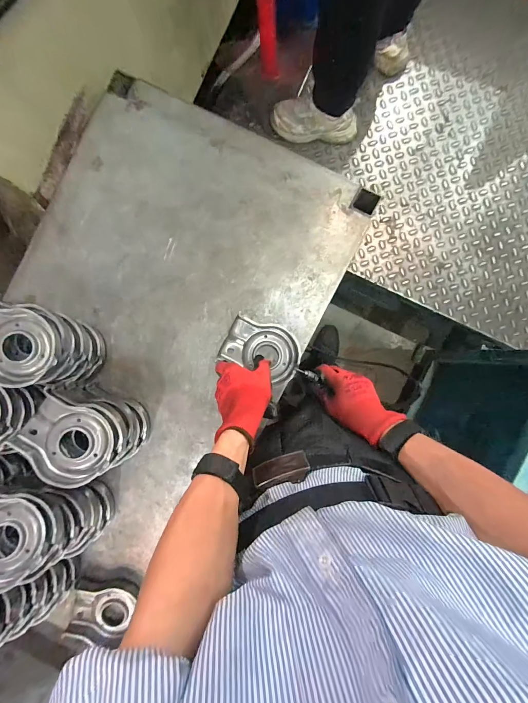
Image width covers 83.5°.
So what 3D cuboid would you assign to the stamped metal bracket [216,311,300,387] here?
[{"bbox_3d":[-0.002,-0.004,0.475,0.122,0.019,0.085,27,91,3],"label":"stamped metal bracket"}]

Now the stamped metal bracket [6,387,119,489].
[{"bbox_3d":[-0.267,0.123,0.401,0.123,0.026,0.104,33,77,3],"label":"stamped metal bracket"}]

